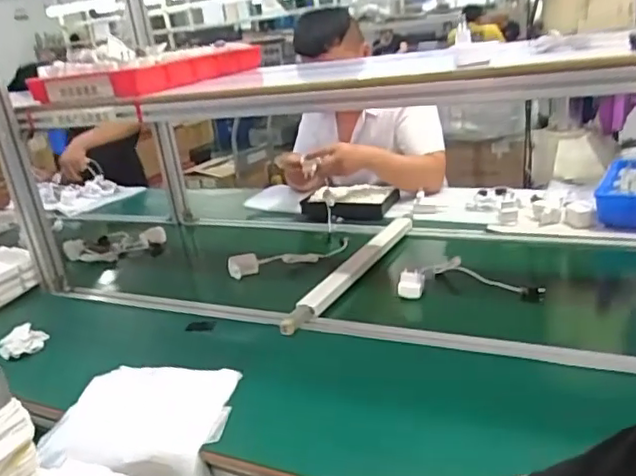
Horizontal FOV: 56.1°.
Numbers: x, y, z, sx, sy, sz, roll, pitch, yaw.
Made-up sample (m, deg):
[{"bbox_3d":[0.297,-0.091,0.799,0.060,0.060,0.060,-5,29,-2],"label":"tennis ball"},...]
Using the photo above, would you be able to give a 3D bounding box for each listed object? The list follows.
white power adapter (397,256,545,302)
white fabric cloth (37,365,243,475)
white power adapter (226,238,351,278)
[{"bbox_3d":[0.272,0.073,1.068,0.247,0.046,0.086,-1,20,18],"label":"white power adapter"},{"bbox_3d":[-0.239,0.278,0.832,0.249,0.090,0.203,-4,20,11],"label":"white fabric cloth"},{"bbox_3d":[-0.062,0.040,1.283,0.257,0.042,0.033,-10,19,-6],"label":"white power adapter"}]

